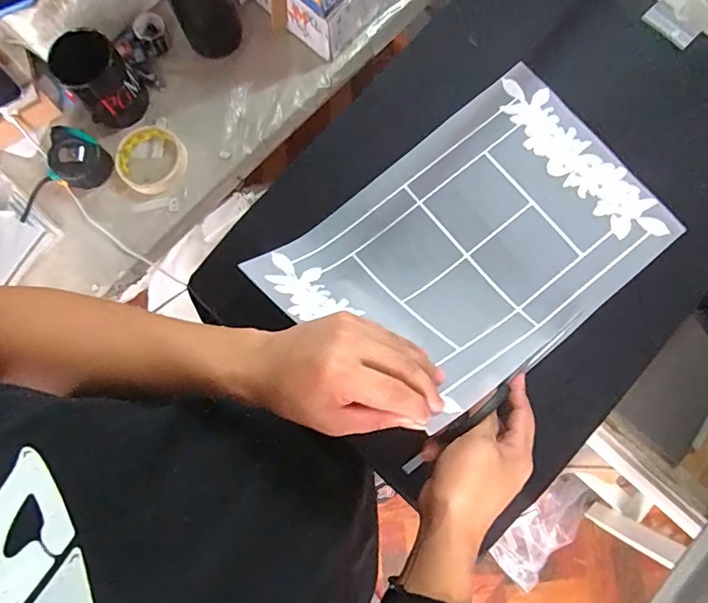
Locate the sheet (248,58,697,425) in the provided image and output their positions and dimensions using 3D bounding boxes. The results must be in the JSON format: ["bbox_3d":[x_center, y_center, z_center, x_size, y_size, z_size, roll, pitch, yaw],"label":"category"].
[{"bbox_3d":[0.119,-0.060,0.450,0.365,0.093,0.247,-39,81,-6],"label":"sheet"}]

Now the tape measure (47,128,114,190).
[{"bbox_3d":[-0.372,-0.192,0.645,0.076,0.041,0.069,12,80,3],"label":"tape measure"}]

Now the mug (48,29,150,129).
[{"bbox_3d":[-0.326,-0.284,0.622,0.079,0.101,0.085,0,80,1],"label":"mug"}]

